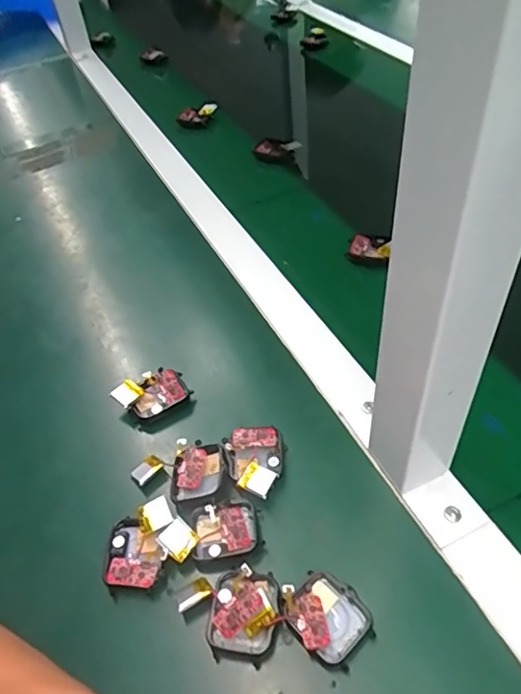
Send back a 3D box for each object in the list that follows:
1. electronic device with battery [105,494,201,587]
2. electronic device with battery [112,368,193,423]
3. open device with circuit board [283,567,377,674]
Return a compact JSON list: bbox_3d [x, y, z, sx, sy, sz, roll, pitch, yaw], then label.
[{"bbox_3d":[-0.072,0.123,0.337,0.054,0.012,0.046,-33,53,-22],"label":"electronic device with battery"},{"bbox_3d":[-0.083,0.038,0.421,0.052,0.022,0.034,-27,51,-18],"label":"electronic device with battery"},{"bbox_3d":[0.037,0.151,0.305,0.039,0.013,0.047,-31,52,-21],"label":"open device with circuit board"}]

